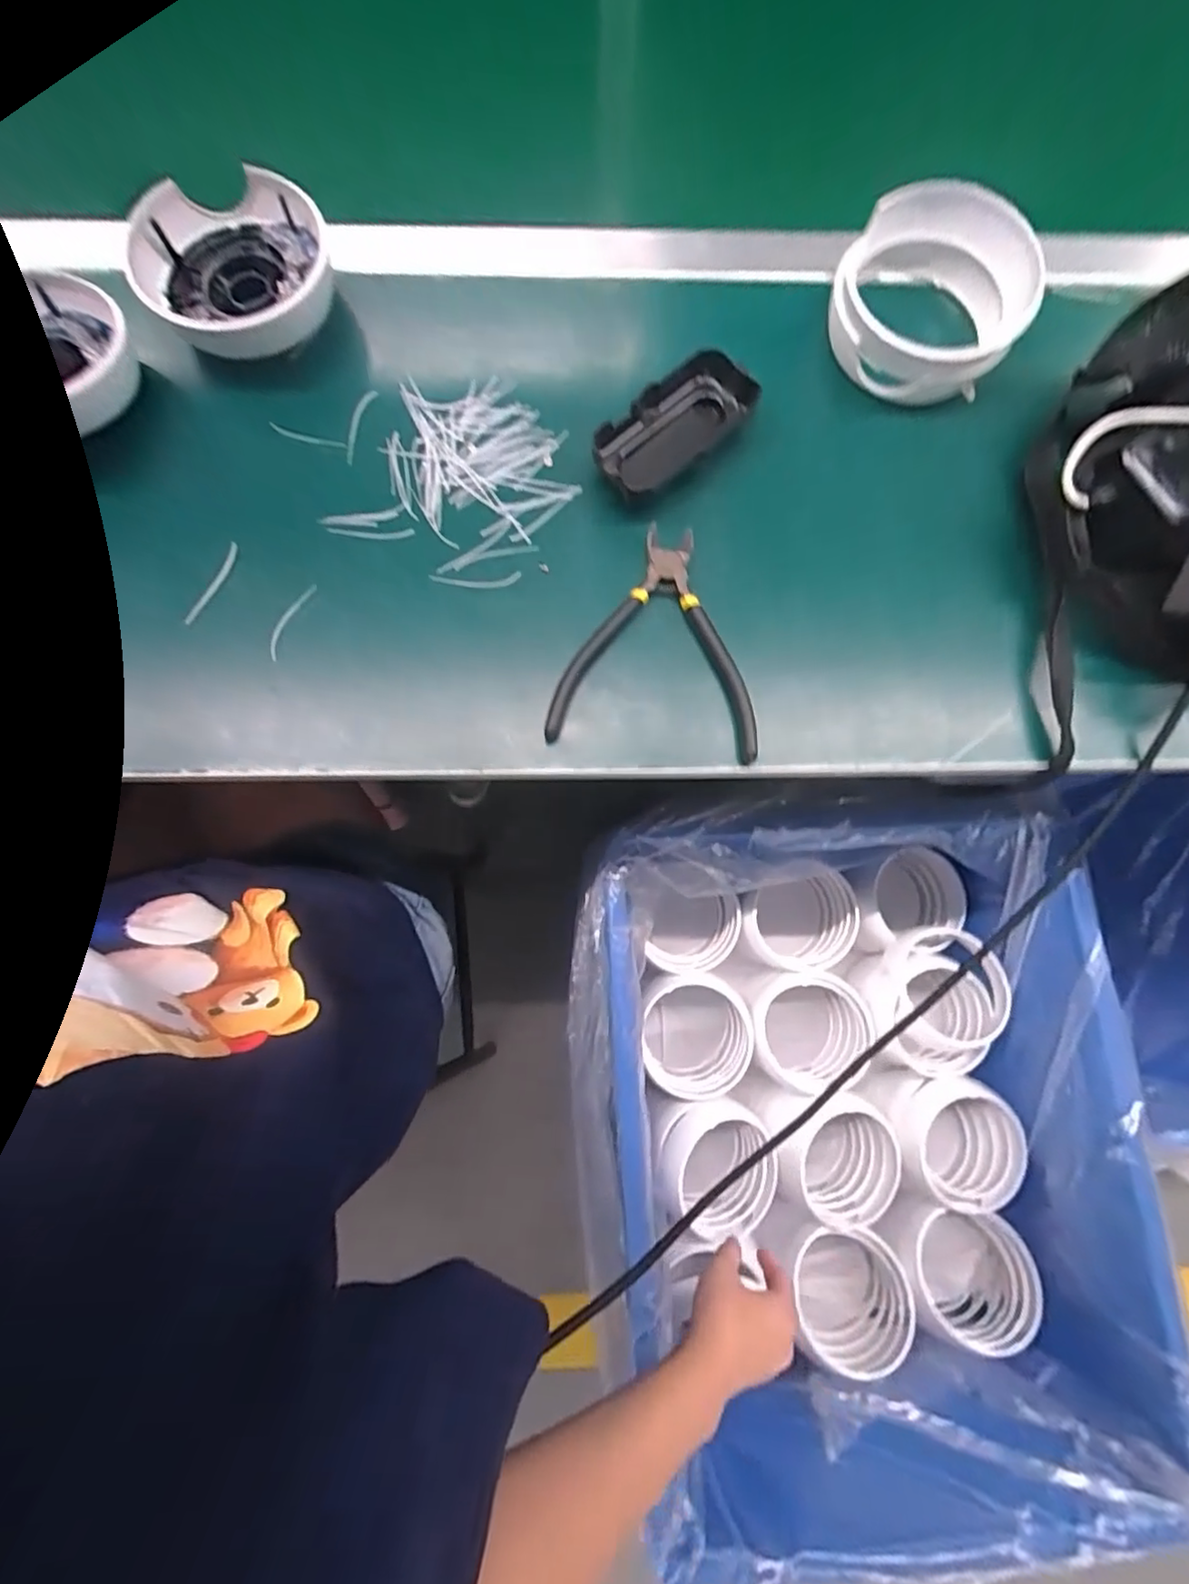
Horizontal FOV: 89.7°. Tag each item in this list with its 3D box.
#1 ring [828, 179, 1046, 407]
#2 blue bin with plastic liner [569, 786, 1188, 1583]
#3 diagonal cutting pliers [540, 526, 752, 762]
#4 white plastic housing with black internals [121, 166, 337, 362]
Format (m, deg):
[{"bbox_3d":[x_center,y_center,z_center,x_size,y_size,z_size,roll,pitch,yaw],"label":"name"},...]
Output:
[{"bbox_3d":[0.212,-0.313,0.382,0.116,0.054,0.113,0,79,-1],"label":"ring"},{"bbox_3d":[0.208,0.291,0.550,0.435,0.222,0.519,-2,79,-2],"label":"blue bin with plastic liner"},{"bbox_3d":[0.041,-0.091,0.354,0.120,0.026,0.136,7,79,0],"label":"diagonal cutting pliers"},{"bbox_3d":[-0.221,-0.321,0.372,0.118,0.035,0.112,-24,80,-6],"label":"white plastic housing with black internals"}]

